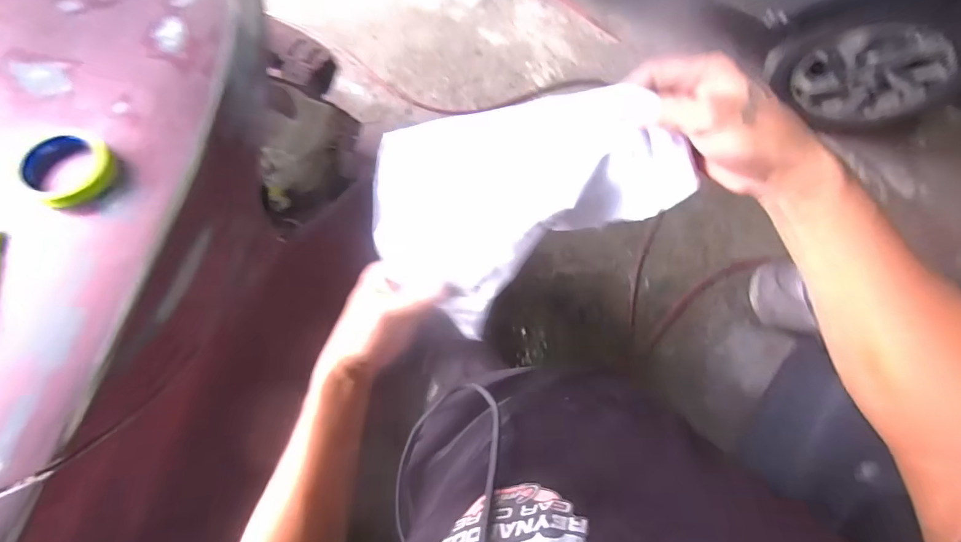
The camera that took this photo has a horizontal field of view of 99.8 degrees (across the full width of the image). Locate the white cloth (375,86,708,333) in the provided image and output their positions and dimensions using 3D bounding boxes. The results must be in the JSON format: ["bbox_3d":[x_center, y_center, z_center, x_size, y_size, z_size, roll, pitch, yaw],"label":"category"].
[{"bbox_3d":[0.020,-0.076,0.353,0.237,0.089,0.185,-34,84,-7],"label":"white cloth"}]

